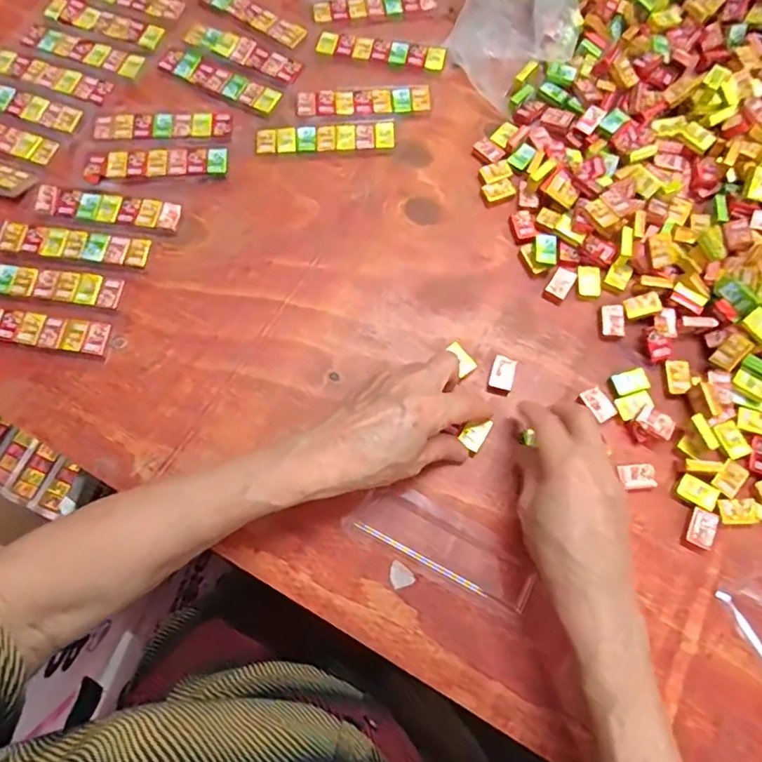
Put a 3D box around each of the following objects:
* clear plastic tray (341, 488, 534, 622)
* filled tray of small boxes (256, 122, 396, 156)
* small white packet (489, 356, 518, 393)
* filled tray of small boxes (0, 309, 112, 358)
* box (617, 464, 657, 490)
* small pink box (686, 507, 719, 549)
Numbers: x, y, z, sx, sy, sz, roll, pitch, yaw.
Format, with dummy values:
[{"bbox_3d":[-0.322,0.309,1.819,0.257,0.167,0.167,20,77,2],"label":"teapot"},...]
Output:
[{"bbox_3d":[0.042,0.112,0.372,0.125,0.008,0.048,28,74,9],"label":"clear plastic tray"},{"bbox_3d":[-0.047,-0.213,0.475,0.119,0.006,0.025,-4,72,-2],"label":"filled tray of small boxes"},{"bbox_3d":[0.092,-0.005,0.406,0.019,0.013,0.025,16,72,5],"label":"small white packet"},{"bbox_3d":[-0.268,-0.039,0.416,0.121,0.009,0.025,8,72,2],"label":"filled tray of small boxes"},{"bbox_3d":[0.179,0.067,0.381,0.024,0.011,0.017,-6,72,-2],"label":"box"},{"bbox_3d":[0.220,0.101,0.372,0.017,0.006,0.024,22,73,7],"label":"small pink box"}]

